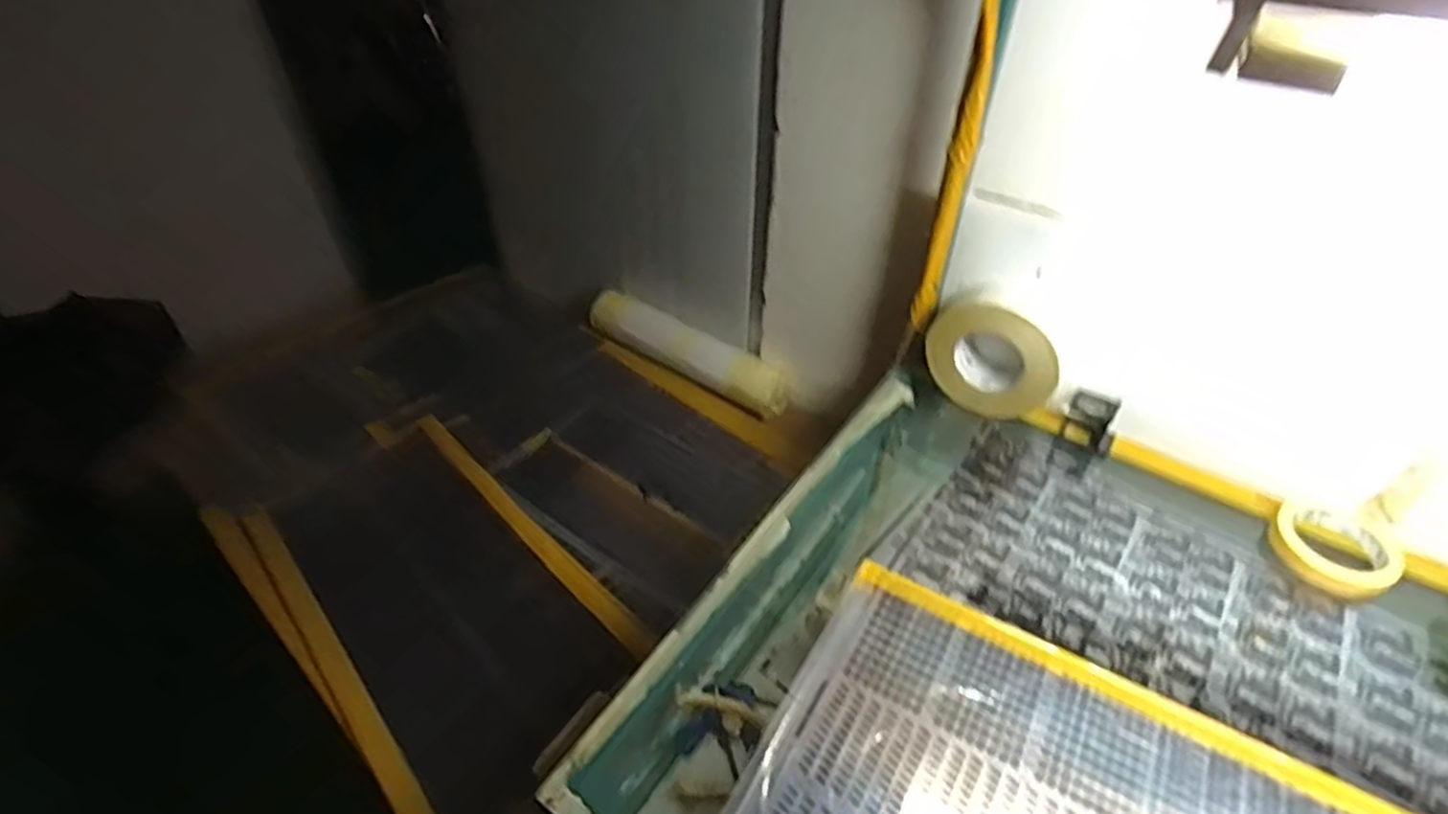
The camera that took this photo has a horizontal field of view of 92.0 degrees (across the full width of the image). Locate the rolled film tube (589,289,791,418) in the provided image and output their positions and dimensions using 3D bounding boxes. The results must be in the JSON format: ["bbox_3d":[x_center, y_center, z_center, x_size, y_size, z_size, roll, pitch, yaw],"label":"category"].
[{"bbox_3d":[-0.072,-0.106,1.155,0.422,0.075,0.073,27,47,26],"label":"rolled film tube"}]

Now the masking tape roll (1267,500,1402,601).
[{"bbox_3d":[0.573,0.131,0.657,0.103,0.020,0.098,1,41,-1],"label":"masking tape roll"}]

